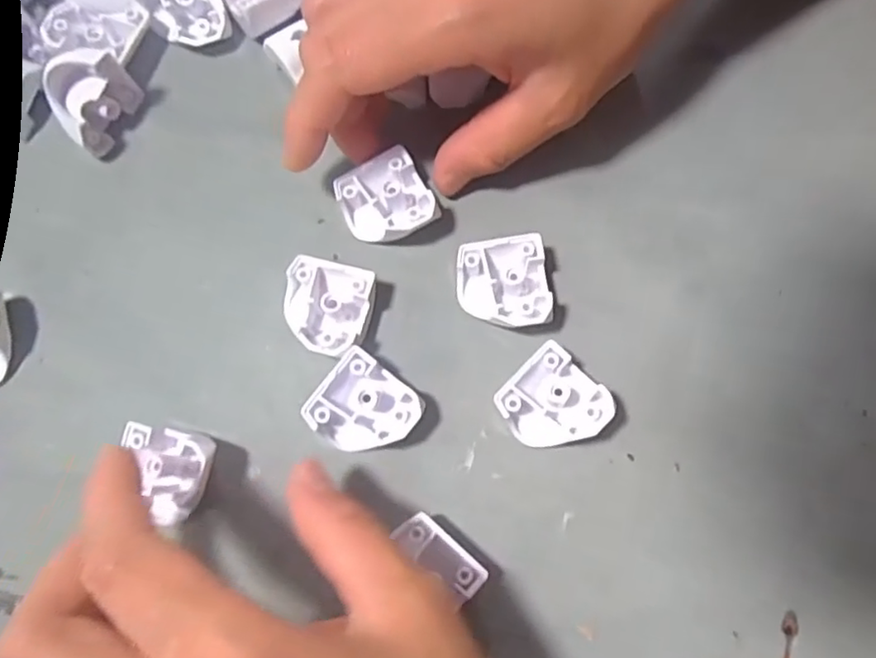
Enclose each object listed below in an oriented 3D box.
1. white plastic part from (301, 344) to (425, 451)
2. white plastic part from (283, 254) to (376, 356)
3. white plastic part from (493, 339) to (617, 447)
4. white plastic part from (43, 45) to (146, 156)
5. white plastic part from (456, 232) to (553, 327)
[{"bbox_3d":[-0.025,0.027,0.213,0.032,0.015,0.031,39,79,8],"label":"white plastic part"},{"bbox_3d":[-0.039,-0.007,0.220,0.030,0.017,0.032,14,77,2],"label":"white plastic part"},{"bbox_3d":[0.039,0.025,0.213,0.030,0.016,0.032,-44,81,-10],"label":"white plastic part"},{"bbox_3d":[-0.127,-0.084,0.229,0.014,0.032,0.031,29,78,5],"label":"white plastic part"},{"bbox_3d":[0.022,-0.016,0.223,0.030,0.016,0.031,-6,77,-2],"label":"white plastic part"}]

